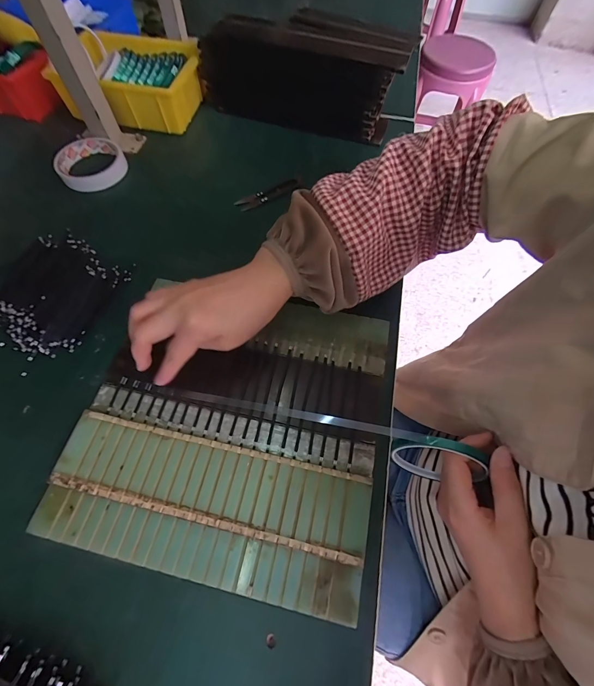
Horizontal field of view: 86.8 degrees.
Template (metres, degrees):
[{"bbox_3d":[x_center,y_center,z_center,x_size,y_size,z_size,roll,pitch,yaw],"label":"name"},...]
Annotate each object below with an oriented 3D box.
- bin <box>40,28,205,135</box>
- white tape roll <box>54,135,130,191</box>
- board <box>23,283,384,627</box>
[{"bbox_3d":[-0.242,-0.394,0.486,0.185,0.080,0.118,7,64,3],"label":"bin"},{"bbox_3d":[-0.291,-0.255,0.447,0.087,0.023,0.096,-24,67,-11],"label":"white tape roll"},{"bbox_3d":[-0.059,0.065,0.292,0.262,0.020,0.254,12,65,6],"label":"board"}]

